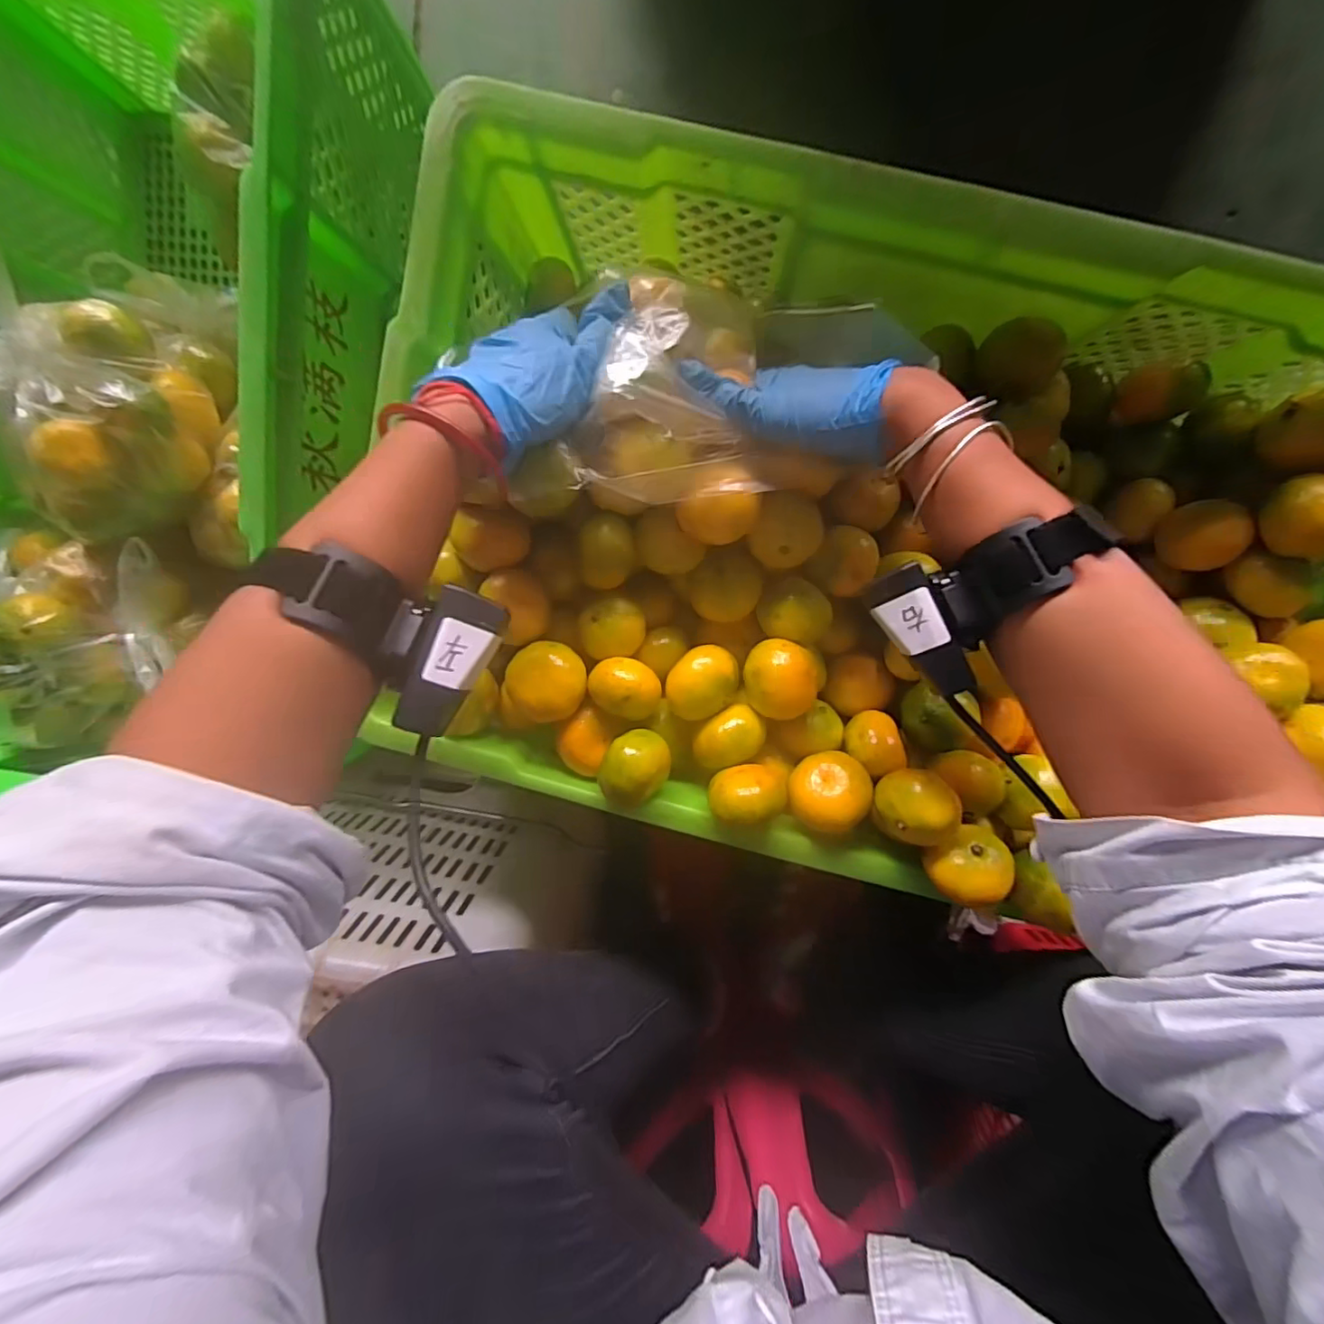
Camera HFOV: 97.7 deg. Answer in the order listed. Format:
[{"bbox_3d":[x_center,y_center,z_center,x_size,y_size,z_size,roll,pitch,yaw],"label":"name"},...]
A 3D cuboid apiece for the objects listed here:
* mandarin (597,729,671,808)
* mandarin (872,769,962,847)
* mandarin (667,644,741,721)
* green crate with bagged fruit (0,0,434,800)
[{"bbox_3d":[-0.017,0.067,0.363,0.041,0.034,0.047,36,98,-2],"label":"mandarin"},{"bbox_3d":[0.153,0.087,0.352,0.045,0.037,0.038,-44,93,7],"label":"mandarin"},{"bbox_3d":[0.026,0.011,0.391,0.048,0.049,0.050,40,98,-3],"label":"mandarin"},{"bbox_3d":[-0.428,-0.235,0.493,0.392,0.276,0.618,8,98,2],"label":"green crate with bagged fruit"}]

